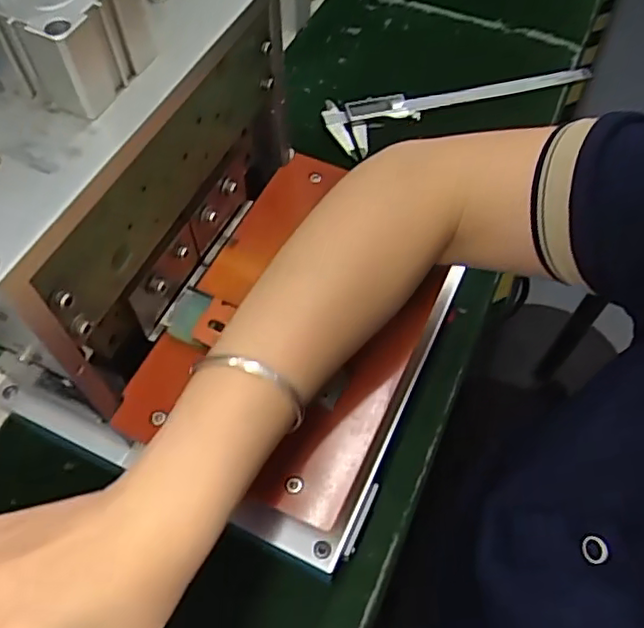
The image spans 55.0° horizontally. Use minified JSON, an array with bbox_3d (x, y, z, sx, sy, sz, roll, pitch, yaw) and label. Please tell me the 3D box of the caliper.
[{"bbox_3d":[0.145,-0.222,0.631,0.280,0.021,0.066,-18,61,-11],"label":"caliper"}]

